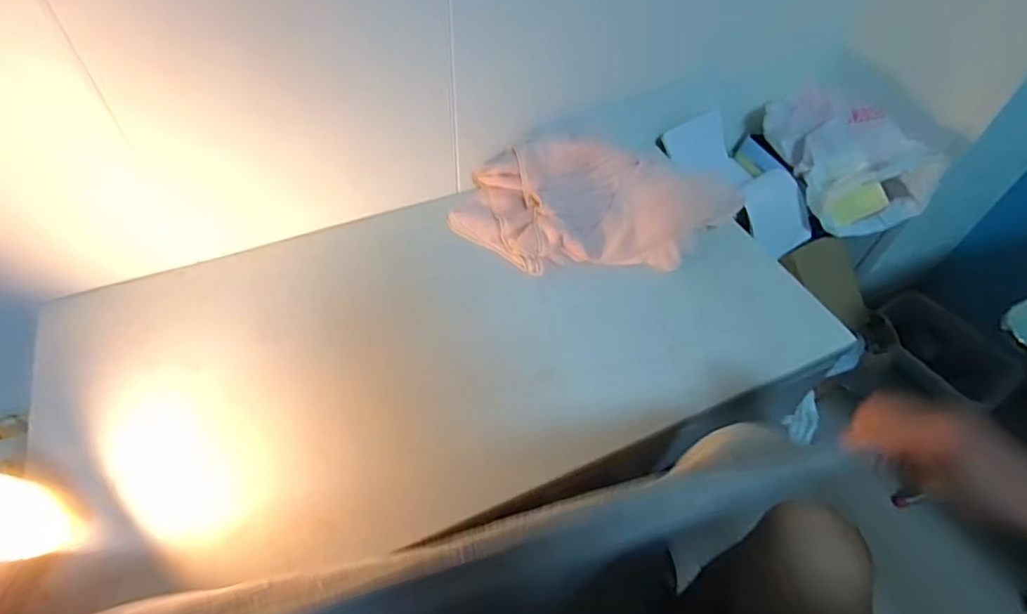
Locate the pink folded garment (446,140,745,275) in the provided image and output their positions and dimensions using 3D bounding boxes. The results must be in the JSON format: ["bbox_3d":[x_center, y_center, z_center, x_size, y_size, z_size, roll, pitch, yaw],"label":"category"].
[{"bbox_3d":[0.136,-0.145,0.813,0.432,0.111,0.172,2,51,-2],"label":"pink folded garment"}]

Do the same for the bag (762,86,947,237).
[{"bbox_3d":[0.578,-0.261,0.959,0.156,0.165,0.244,-15,54,-15],"label":"bag"}]

